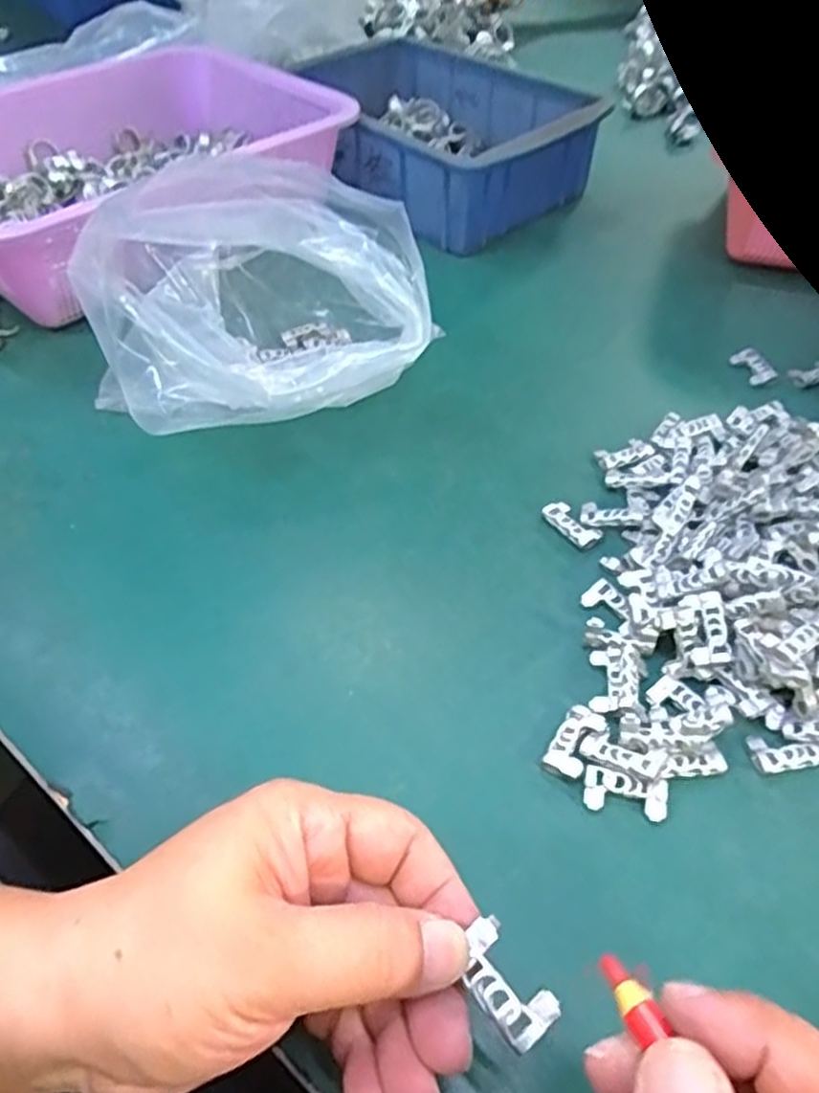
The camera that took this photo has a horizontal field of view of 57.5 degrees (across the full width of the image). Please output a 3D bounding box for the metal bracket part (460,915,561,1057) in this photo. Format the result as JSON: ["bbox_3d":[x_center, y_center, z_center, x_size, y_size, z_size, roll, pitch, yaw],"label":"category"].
[{"bbox_3d":[0.025,0.114,0.194,0.016,0.006,0.028,-31,56,-24],"label":"metal bracket part"}]

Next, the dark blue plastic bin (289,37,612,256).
[{"bbox_3d":[0.015,-0.345,0.624,0.182,0.067,0.257,-32,56,-25],"label":"dark blue plastic bin"}]

